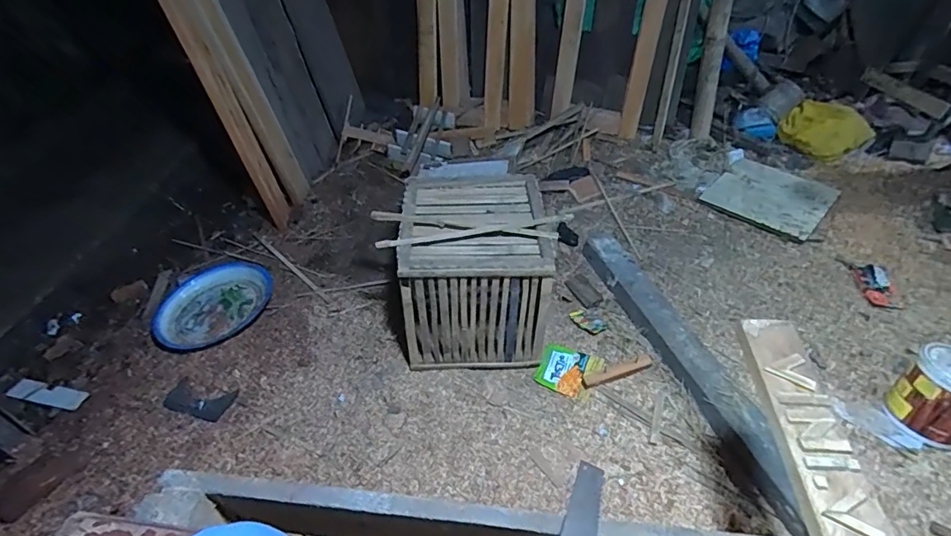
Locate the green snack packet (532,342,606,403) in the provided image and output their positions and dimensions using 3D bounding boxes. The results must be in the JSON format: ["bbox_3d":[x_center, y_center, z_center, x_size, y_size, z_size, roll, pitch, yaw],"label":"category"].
[{"bbox_3d":[0.273,0.303,1.483,0.172,0.018,0.153,21,51,23],"label":"green snack packet"}]

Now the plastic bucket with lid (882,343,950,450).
[{"bbox_3d":[1.178,0.315,1.257,0.211,0.181,0.201,-26,49,-19],"label":"plastic bucket with lid"}]

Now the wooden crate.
[{"bbox_3d":[-0.001,-0.009,1.530,0.411,0.396,0.483,-4,46,1],"label":"wooden crate"}]

